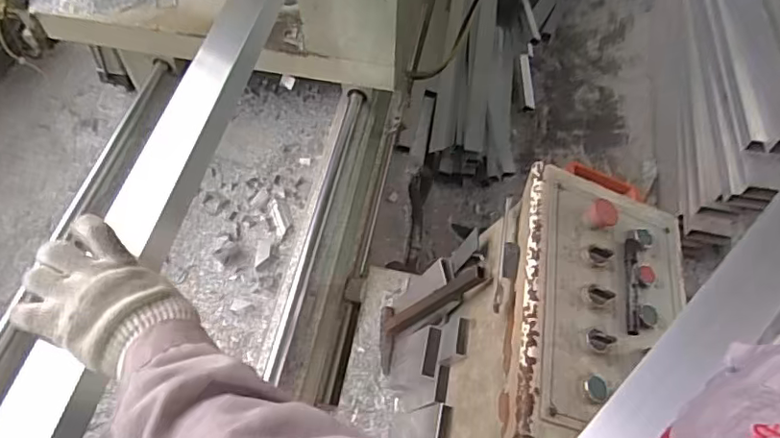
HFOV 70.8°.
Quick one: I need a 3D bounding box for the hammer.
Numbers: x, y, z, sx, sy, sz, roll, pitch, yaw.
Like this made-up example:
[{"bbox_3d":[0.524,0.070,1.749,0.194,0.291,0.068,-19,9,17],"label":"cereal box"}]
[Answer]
[{"bbox_3d":[0.054,0.149,0.895,0.033,0.285,0.108,13,52,-28],"label":"hammer"}]

